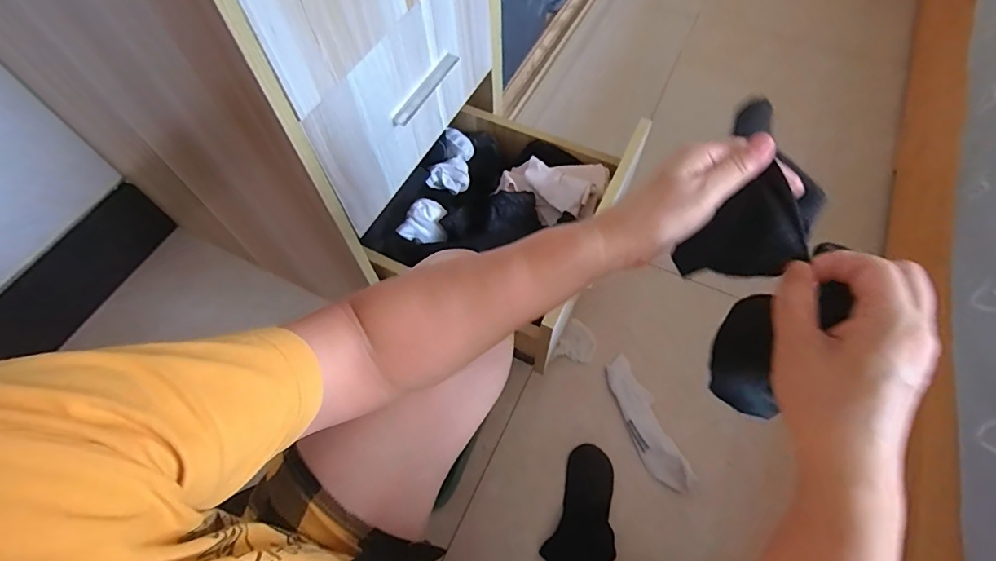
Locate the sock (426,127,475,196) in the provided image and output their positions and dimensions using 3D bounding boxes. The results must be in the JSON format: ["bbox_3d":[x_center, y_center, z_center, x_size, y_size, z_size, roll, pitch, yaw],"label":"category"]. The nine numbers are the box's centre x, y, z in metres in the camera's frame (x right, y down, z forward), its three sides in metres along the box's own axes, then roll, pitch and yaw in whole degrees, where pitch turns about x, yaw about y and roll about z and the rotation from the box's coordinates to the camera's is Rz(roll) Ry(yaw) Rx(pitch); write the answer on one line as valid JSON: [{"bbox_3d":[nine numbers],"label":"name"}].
[{"bbox_3d":[-0.072,-0.199,0.783,0.060,0.039,0.129,10,62,7],"label":"sock"}]

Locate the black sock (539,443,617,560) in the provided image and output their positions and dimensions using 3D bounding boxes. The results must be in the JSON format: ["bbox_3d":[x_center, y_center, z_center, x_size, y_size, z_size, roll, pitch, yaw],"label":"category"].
[{"bbox_3d":[0.135,0.352,0.698,0.095,0.007,0.188,19,64,11],"label":"black sock"}]

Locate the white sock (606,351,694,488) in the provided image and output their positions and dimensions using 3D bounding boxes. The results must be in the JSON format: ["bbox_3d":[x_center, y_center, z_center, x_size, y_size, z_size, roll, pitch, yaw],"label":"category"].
[{"bbox_3d":[0.233,0.229,0.747,0.057,0.022,0.213,-22,63,-10],"label":"white sock"}]

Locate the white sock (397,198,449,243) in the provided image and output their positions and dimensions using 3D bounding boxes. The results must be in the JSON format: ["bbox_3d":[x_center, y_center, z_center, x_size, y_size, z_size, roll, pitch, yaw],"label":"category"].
[{"bbox_3d":[-0.111,-0.089,0.683,0.069,0.034,0.058,1,62,2],"label":"white sock"}]

